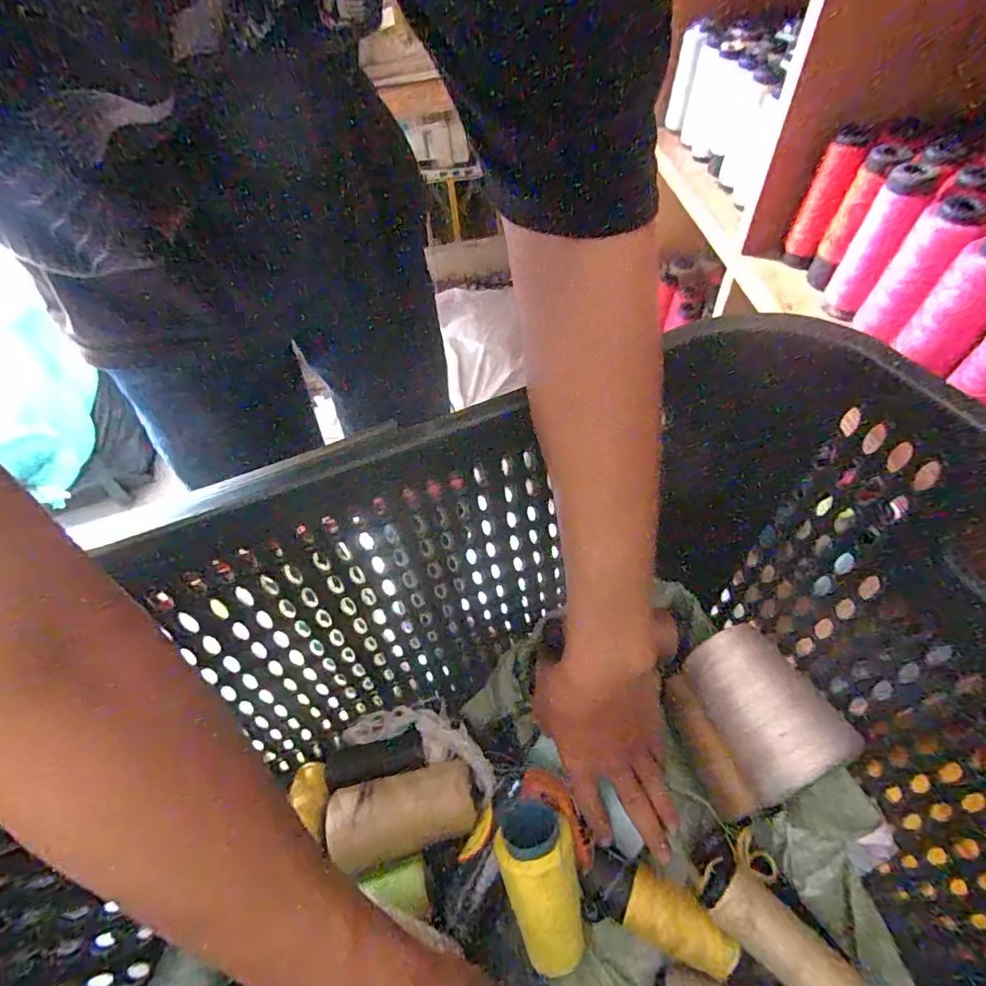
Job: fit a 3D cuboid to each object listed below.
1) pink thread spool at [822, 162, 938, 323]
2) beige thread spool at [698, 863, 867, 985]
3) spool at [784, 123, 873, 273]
[{"bbox_3d":[0.313,-0.204,0.432,0.031,0.119,0.035,23,60,20],"label":"pink thread spool"},{"bbox_3d":[0.193,0.296,0.336,0.109,0.039,0.036,34,65,25],"label":"beige thread spool"},{"bbox_3d":[0.294,-0.261,0.464,0.031,0.111,0.030,19,59,18],"label":"spool"}]

